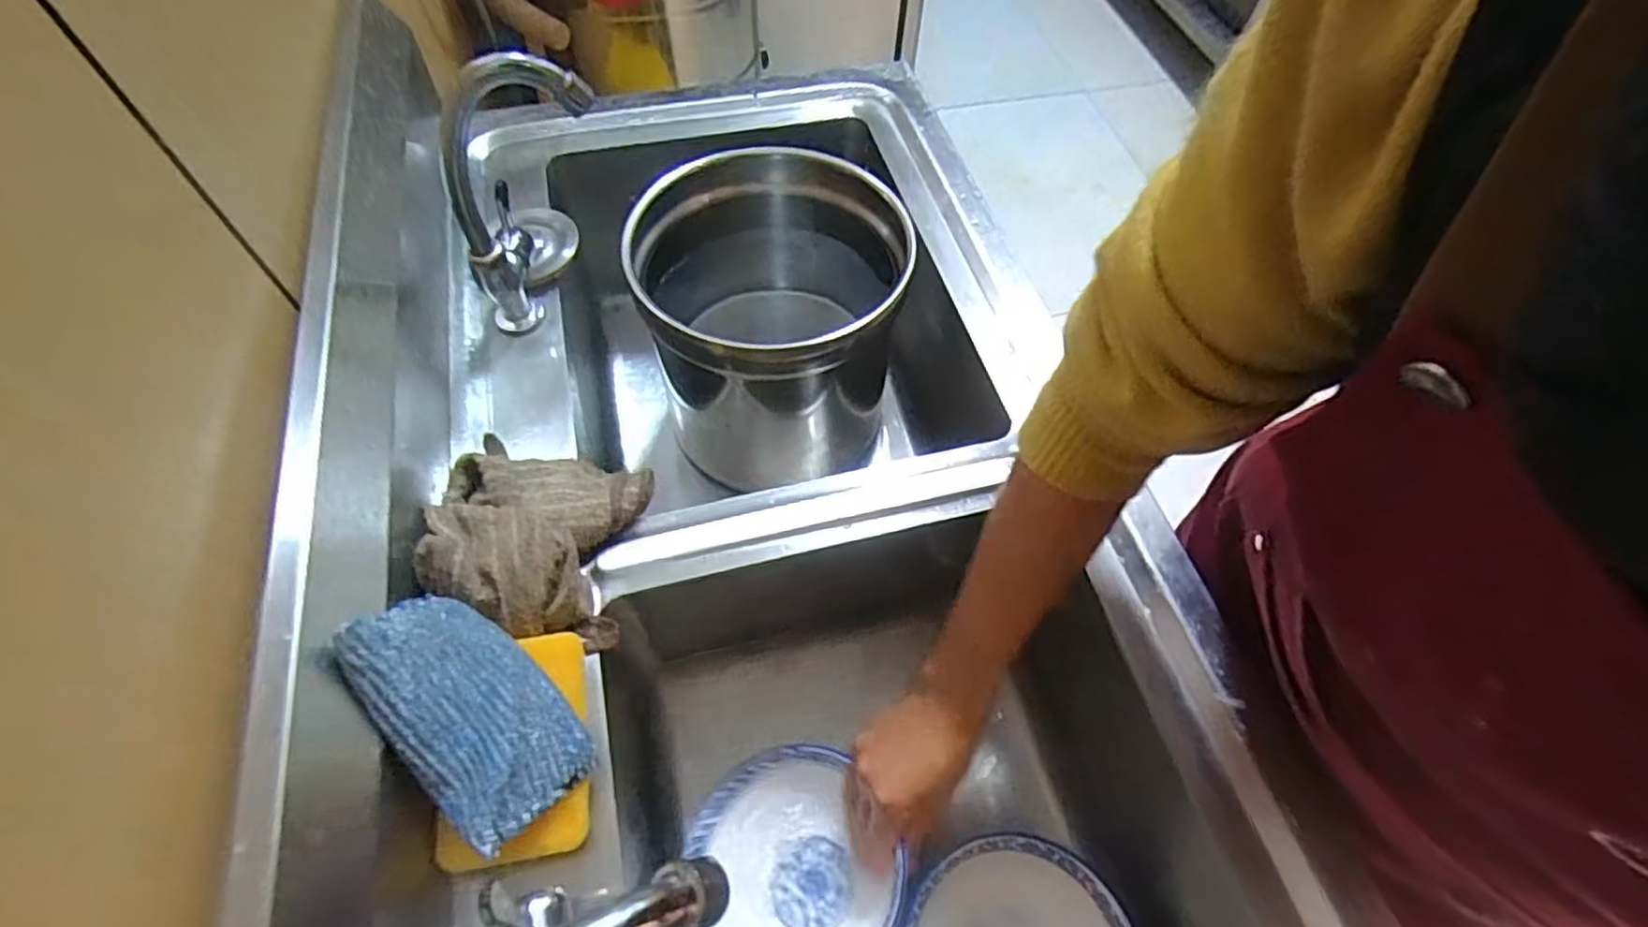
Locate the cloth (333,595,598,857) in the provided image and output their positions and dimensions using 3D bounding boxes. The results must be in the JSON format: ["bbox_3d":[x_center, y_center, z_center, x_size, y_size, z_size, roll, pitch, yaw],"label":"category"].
[{"bbox_3d":[-0.173,0.118,0.359,0.123,0.026,0.073,54,39,-7],"label":"cloth"}]

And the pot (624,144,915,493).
[{"bbox_3d":[-0.048,-0.128,0.688,0.223,0.218,0.227,1,59,-2],"label":"pot"}]

